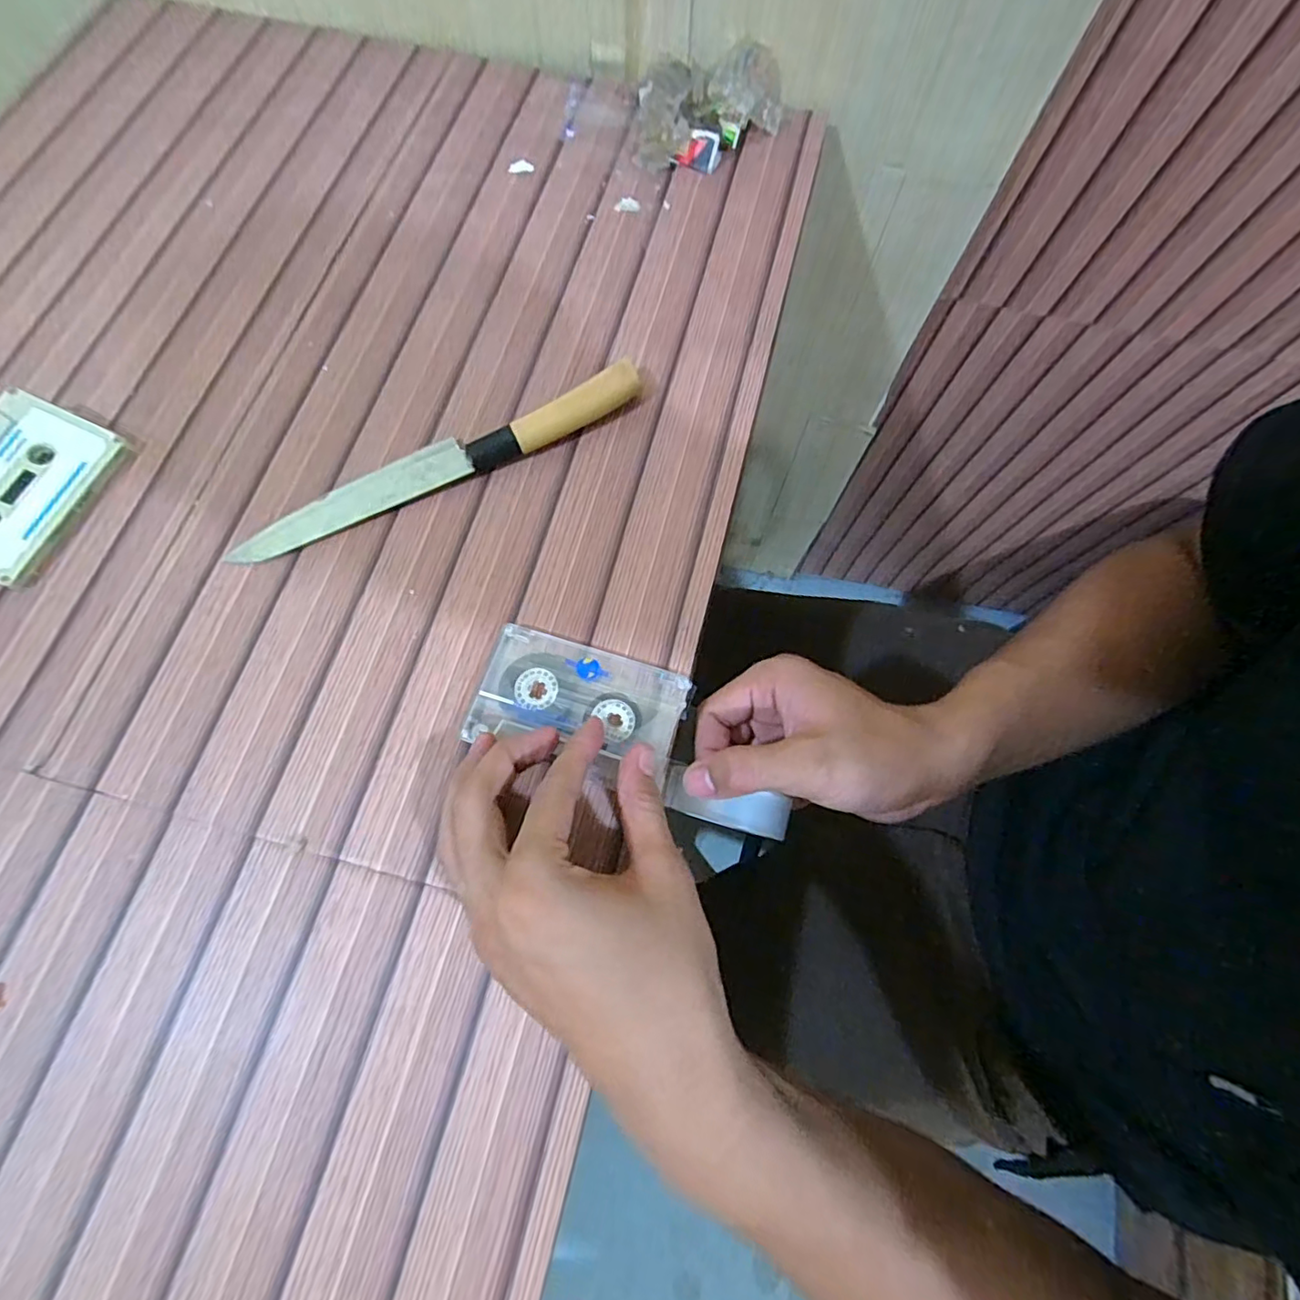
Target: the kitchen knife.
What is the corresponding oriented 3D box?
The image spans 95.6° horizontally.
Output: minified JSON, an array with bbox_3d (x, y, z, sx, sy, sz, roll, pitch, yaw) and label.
[{"bbox_3d":[-0.119,-0.109,0.335,0.242,0.022,0.025,-24,74,-7],"label":"kitchen knife"}]

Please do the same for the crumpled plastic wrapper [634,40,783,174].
[{"bbox_3d":[0.041,-0.386,0.416,0.098,0.033,0.086,6,72,2],"label":"crumpled plastic wrapper"}]

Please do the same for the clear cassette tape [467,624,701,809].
[{"bbox_3d":[-0.036,0.028,0.296,0.103,0.007,0.062,18,73,6],"label":"clear cassette tape"}]

